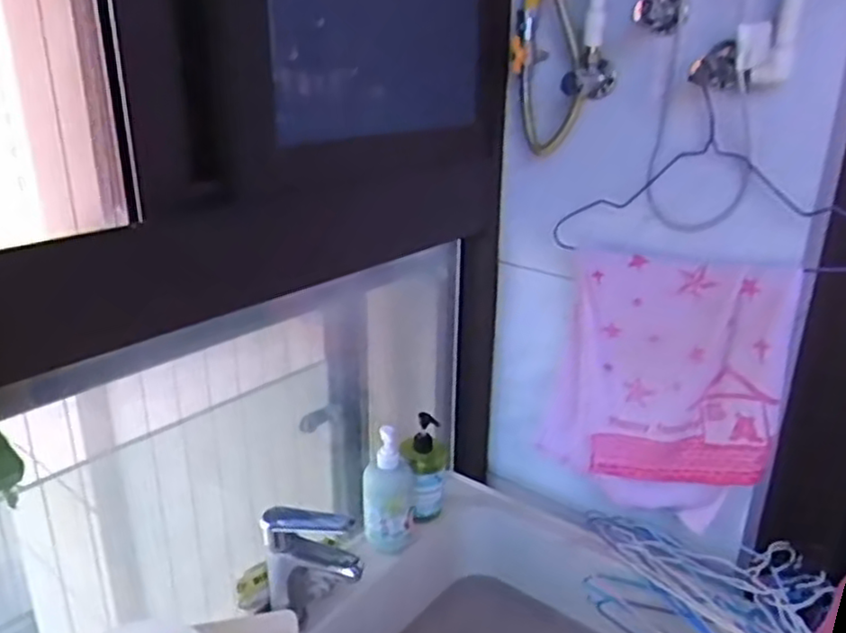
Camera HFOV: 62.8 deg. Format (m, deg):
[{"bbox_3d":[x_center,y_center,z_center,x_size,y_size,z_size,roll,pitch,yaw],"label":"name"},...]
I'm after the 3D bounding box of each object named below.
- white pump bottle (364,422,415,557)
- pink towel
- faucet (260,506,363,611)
[{"bbox_3d":[-0.050,0.246,1.011,0.072,0.187,0.057,1,21,-1],"label":"white pump bottle"},{"bbox_3d":[0.325,0.098,0.977,0.320,0.370,0.041,16,26,34],"label":"pink towel"},{"bbox_3d":[-0.135,0.306,0.852,0.125,0.133,0.039,7,22,15],"label":"faucet"}]

